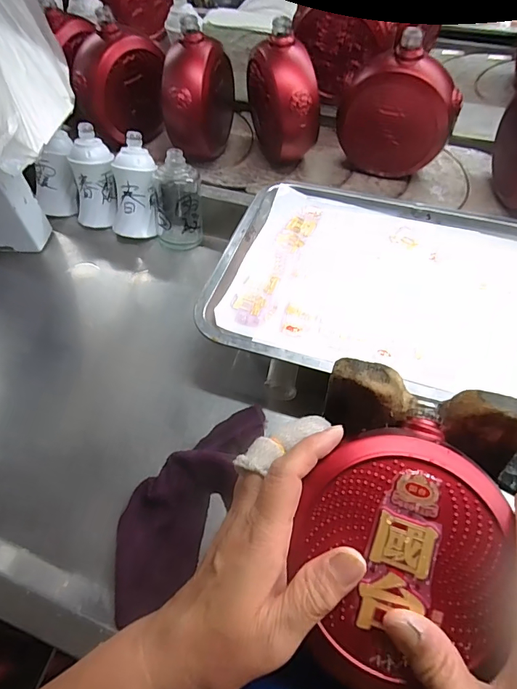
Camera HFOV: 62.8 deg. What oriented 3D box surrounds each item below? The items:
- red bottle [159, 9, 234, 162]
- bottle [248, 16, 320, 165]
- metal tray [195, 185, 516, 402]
[{"bbox_3d":[-0.081,-0.318,0.555,0.055,0.141,0.119,15,59,12],"label":"red bottle"},{"bbox_3d":[0.031,-0.312,0.543,0.058,0.154,0.116,-17,58,-8],"label":"bottle"},{"bbox_3d":[0.135,-0.064,0.421,0.336,0.028,0.252,13,55,13],"label":"metal tray"}]

